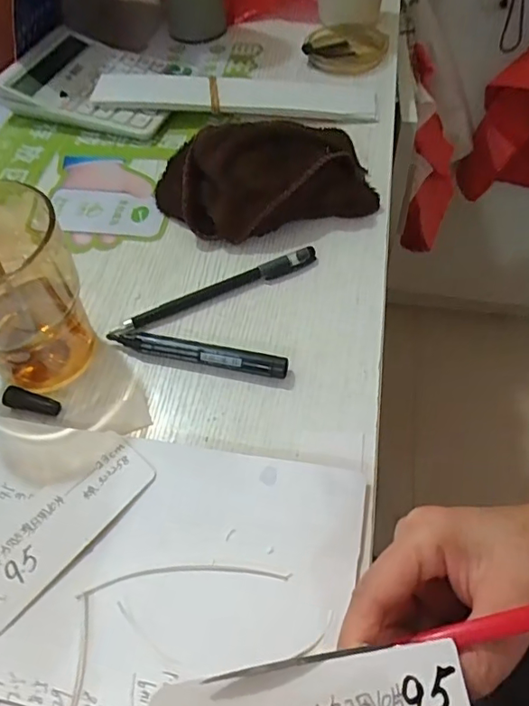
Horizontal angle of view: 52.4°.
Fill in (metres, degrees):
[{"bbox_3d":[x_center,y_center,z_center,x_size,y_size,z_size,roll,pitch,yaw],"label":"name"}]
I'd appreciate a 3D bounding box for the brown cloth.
[{"bbox_3d":[-0.001,-0.143,0.416,0.165,0.062,0.089,-13,55,-6],"label":"brown cloth"}]

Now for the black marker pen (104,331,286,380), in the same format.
[{"bbox_3d":[-0.044,0.001,0.343,0.118,0.014,0.012,10,56,10],"label":"black marker pen"}]

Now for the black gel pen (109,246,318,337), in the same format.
[{"bbox_3d":[-0.032,-0.044,0.374,0.149,0.011,0.013,-23,57,-13],"label":"black gel pen"}]

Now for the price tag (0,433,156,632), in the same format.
[{"bbox_3d":[-0.112,0.093,0.285,0.042,0.004,0.114,36,68,24],"label":"price tag"}]

